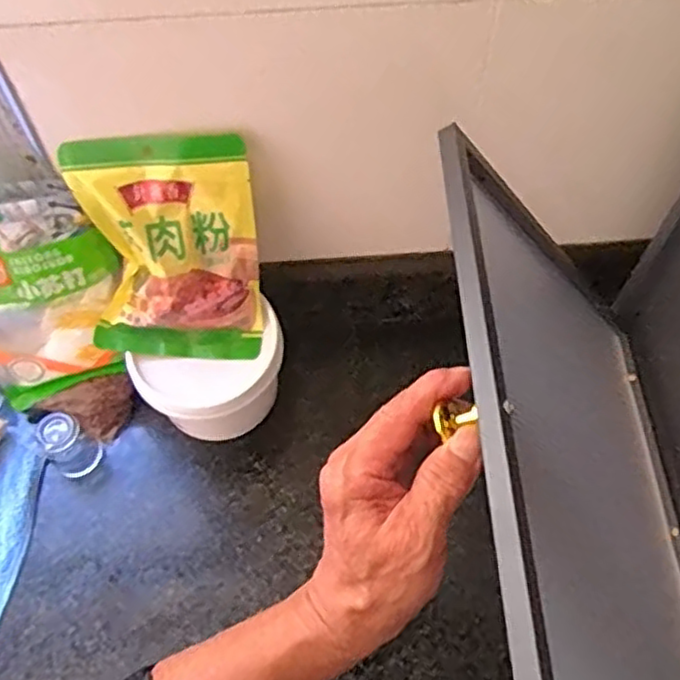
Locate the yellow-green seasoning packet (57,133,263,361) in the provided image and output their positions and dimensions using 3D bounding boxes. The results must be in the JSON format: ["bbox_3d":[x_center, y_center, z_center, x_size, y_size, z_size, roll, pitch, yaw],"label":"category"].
[{"bbox_3d":[-0.134,-0.067,0.554,0.133,0.181,0.031,-2,31,-3],"label":"yellow-green seasoning packet"}]

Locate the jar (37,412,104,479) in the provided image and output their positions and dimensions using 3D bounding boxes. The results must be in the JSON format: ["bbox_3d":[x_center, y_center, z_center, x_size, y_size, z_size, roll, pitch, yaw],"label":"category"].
[{"bbox_3d":[-0.240,0.090,0.616,0.045,0.054,0.039,32,65,17],"label":"jar"}]

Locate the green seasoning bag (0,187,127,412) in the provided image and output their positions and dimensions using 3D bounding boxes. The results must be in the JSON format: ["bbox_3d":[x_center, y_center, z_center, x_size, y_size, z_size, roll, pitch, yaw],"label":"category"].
[{"bbox_3d":[-0.248,-0.030,0.589,0.130,0.193,0.031,-12,44,-8],"label":"green seasoning bag"}]

